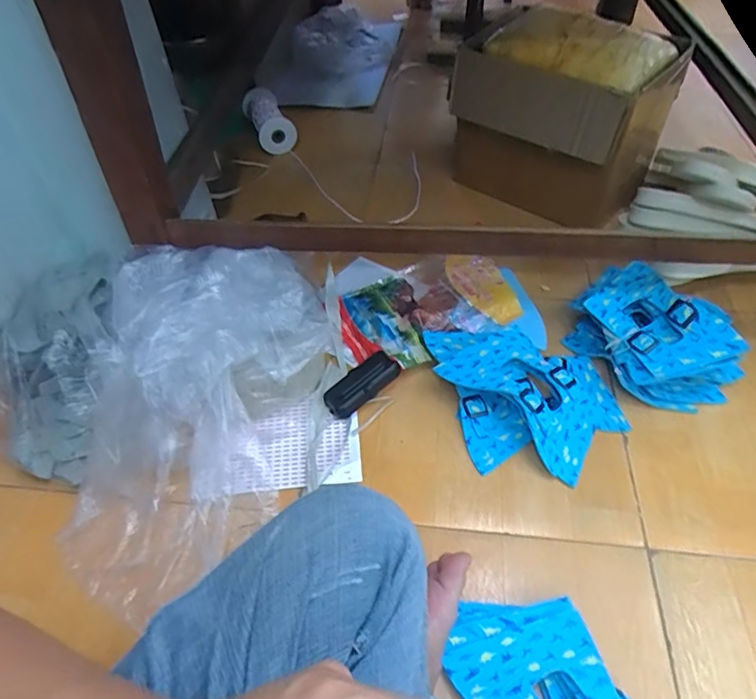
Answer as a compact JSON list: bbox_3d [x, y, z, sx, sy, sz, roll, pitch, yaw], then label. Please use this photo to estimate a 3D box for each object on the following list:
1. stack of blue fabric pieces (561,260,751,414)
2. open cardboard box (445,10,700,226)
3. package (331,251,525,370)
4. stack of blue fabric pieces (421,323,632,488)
[{"bbox_3d":[0.368,-0.022,0.735,0.147,0.114,0.226,-30,55,-22],"label":"stack of blue fabric pieces"},{"bbox_3d":[0.320,-0.415,0.962,0.315,0.268,0.223,36,58,28],"label":"open cardboard box"},{"bbox_3d":[0.065,-0.065,0.828,0.261,0.026,0.186,-24,51,-6],"label":"package"},{"bbox_3d":[0.197,0.058,0.707,0.250,0.060,0.218,0,49,1],"label":"stack of blue fabric pieces"}]

